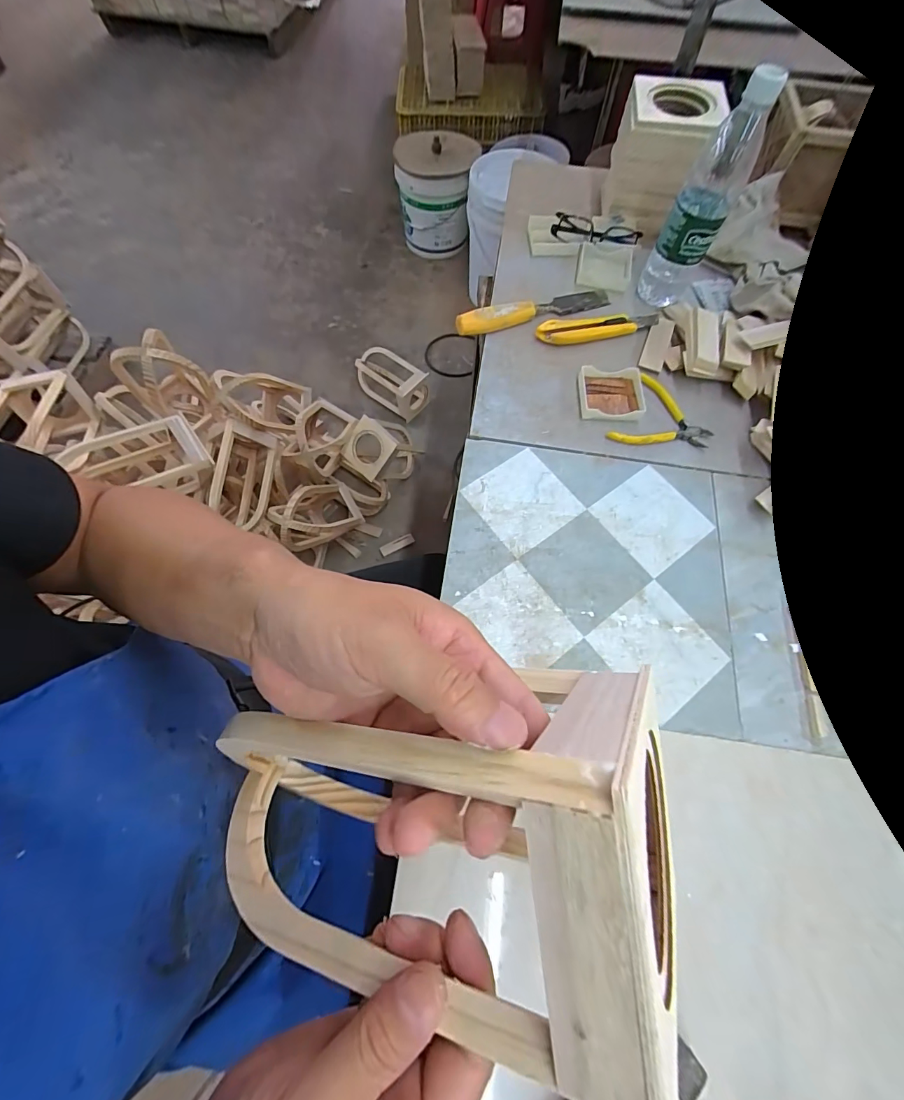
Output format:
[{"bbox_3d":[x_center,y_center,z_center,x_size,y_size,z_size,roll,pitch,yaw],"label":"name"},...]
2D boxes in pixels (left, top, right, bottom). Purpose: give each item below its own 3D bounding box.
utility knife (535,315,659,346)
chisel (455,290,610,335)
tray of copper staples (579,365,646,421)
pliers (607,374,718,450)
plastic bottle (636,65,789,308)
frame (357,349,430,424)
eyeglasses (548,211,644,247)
[{"bbox_3d":[0.200,-0.307,0.570,0.172,0.016,0.035,-10,68,-4],"label":"utility knife"},{"bbox_3d":[0.115,-0.337,0.576,0.225,0.020,0.034,-19,69,-8],"label":"chisel"},{"bbox_3d":[0.206,-0.201,0.536,0.081,0.012,0.076,2,68,1],"label":"tray of copper staples"},{"bbox_3d":[0.267,-0.159,0.520,0.108,0.011,0.111,30,71,11],"label":"pliers"},{"bbox_3d":[0.307,-0.422,0.515,0.066,0.195,0.079,38,72,14],"label":"plastic bottle"},{"bbox_3d":[-0.203,-0.576,1.402,0.266,0.130,0.139,36,71,14],"label":"frame"},{"bbox_3d":[0.220,-0.485,0.636,0.135,0.033,0.031,9,68,3],"label":"eyeglasses"}]

